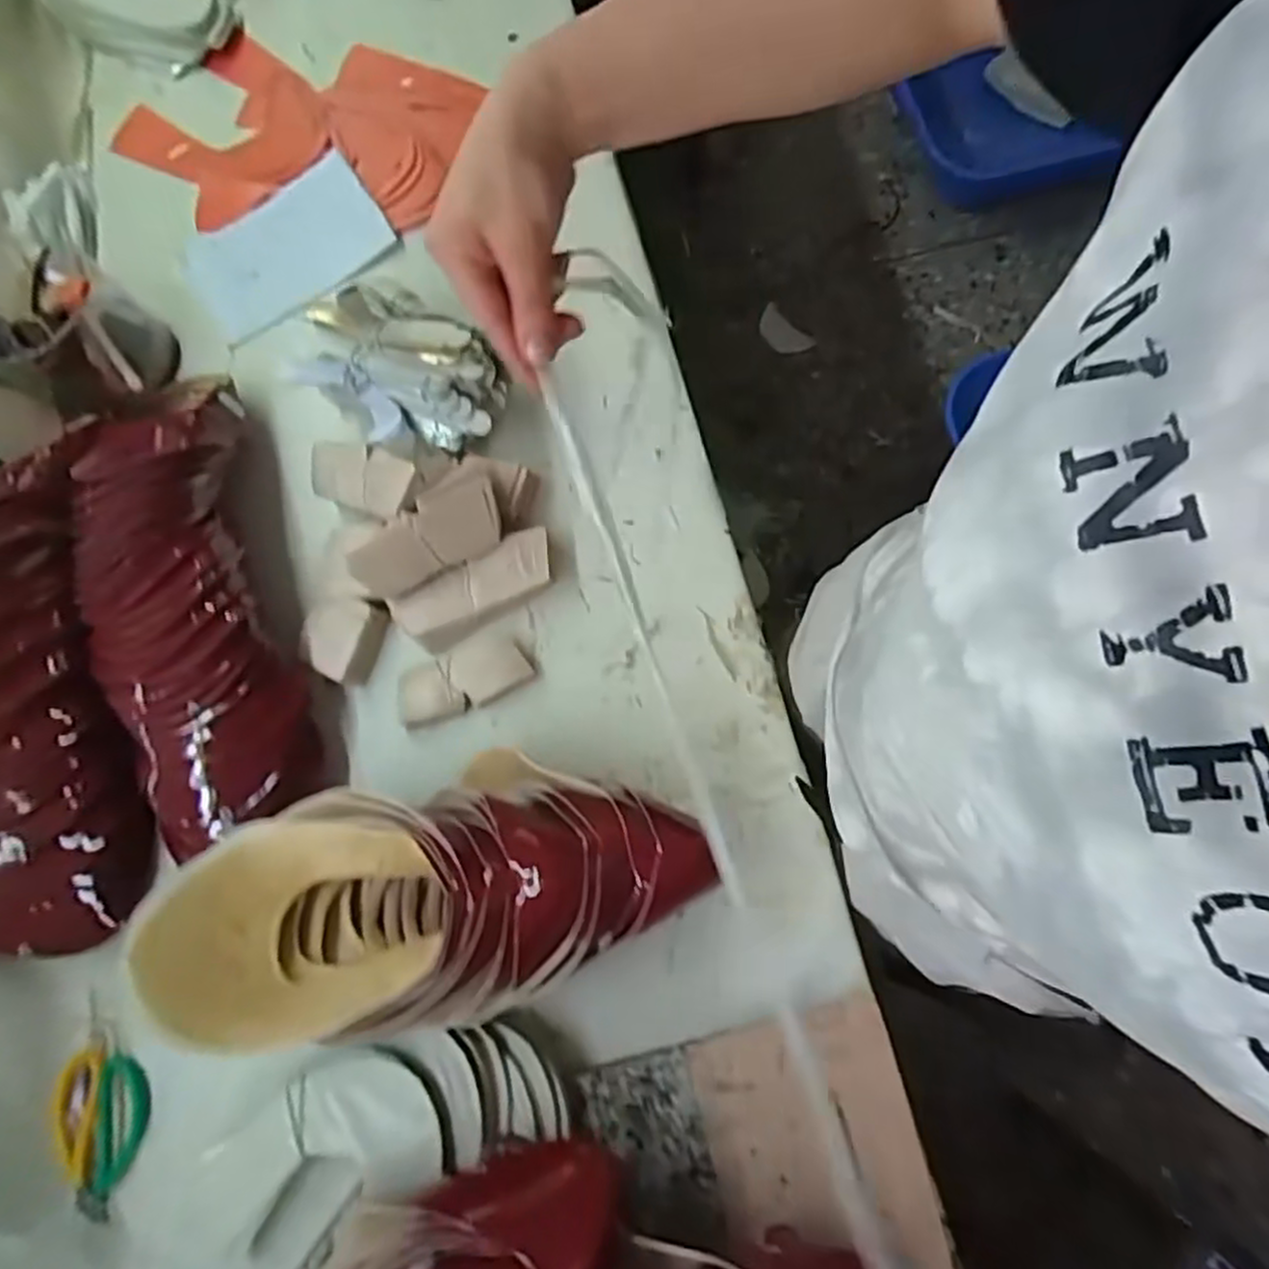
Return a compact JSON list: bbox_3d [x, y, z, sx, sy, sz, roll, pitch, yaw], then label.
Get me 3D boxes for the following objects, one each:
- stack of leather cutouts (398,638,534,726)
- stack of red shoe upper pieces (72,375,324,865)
[{"bbox_3d":[-0.154,0.040,0.675,0.119,0.020,0.058,-16,75,1],"label":"stack of leather cutouts"},{"bbox_3d":[-0.399,-0.041,0.657,0.138,0.097,0.462,-19,75,1],"label":"stack of red shoe upper pieces"}]

